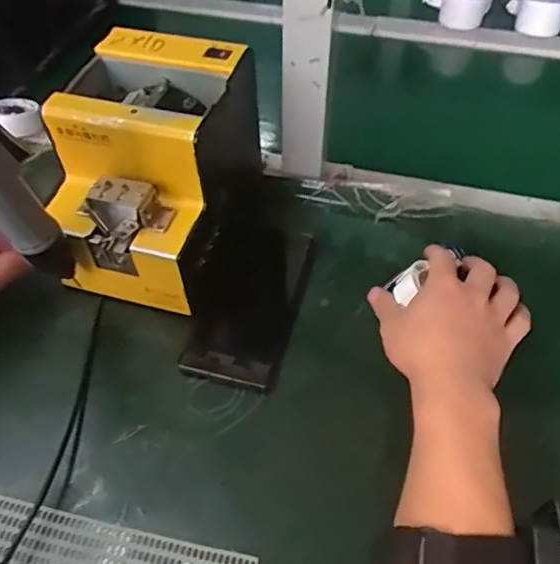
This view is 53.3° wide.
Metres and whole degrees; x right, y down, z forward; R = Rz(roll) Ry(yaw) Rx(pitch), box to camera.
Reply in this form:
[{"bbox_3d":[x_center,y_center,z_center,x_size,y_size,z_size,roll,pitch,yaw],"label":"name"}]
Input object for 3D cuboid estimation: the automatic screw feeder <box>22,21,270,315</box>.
[{"bbox_3d":[-0.109,-0.093,0.478,0.135,0.149,0.187,11,52,10],"label":"automatic screw feeder"}]

